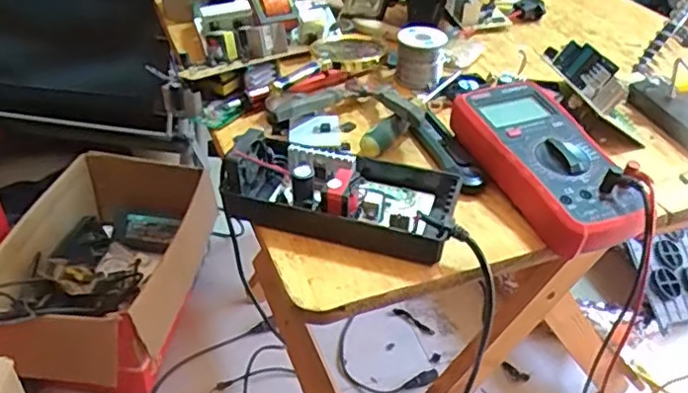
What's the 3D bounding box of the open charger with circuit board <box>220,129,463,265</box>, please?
[{"bbox_3d":[0.000,-0.007,0.503,0.183,0.052,0.090,11,39,12],"label":"open charger with circuit board"}]

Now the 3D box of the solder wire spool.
[{"bbox_3d":[0.085,-0.152,0.699,0.050,0.062,0.049,1,38,-1],"label":"solder wire spool"}]

